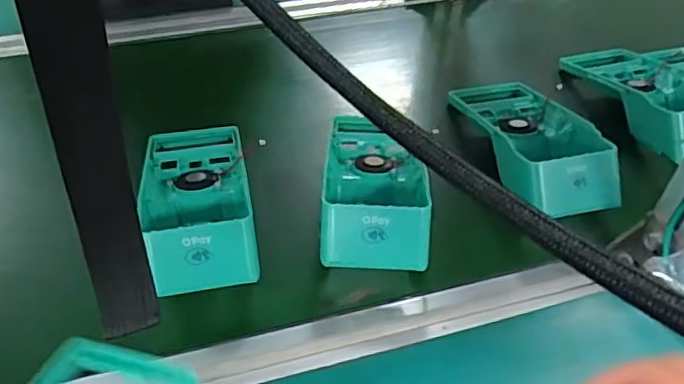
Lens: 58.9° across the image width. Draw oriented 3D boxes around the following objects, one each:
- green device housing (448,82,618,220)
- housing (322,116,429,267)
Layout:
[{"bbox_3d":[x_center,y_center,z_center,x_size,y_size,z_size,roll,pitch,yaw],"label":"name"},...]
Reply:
[{"bbox_3d":[0.166,-0.056,0.539,0.091,0.048,0.192,-9,46,-9],"label":"green device housing"},{"bbox_3d":[0.027,-0.018,0.494,0.089,0.038,0.188,0,45,0],"label":"housing"}]

